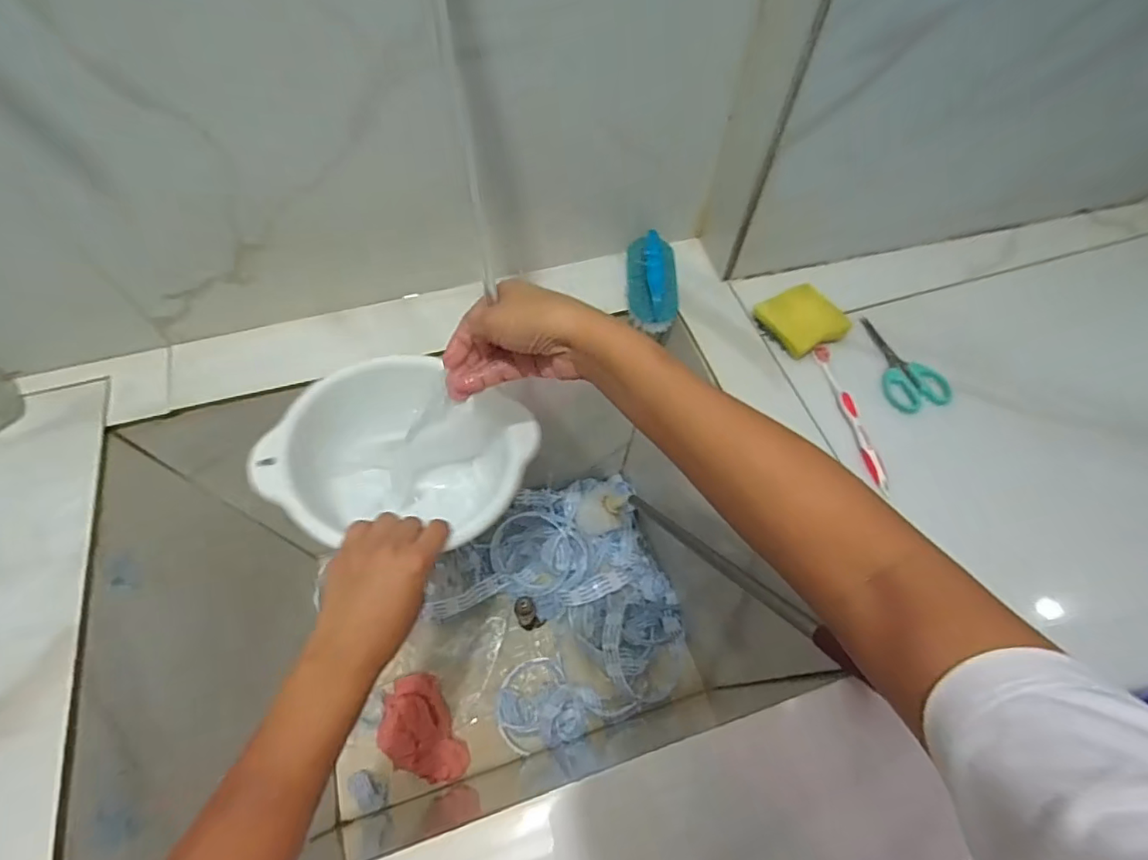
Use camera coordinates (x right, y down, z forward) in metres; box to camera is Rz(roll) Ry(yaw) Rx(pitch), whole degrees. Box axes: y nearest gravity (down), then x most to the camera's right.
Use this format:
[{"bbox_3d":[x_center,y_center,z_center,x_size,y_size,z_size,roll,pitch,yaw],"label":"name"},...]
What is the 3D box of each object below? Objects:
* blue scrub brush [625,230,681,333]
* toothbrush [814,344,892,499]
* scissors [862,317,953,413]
[{"bbox_3d":[0.086,-0.158,0.602,0.057,0.045,0.108,2,61,0],"label":"blue scrub brush"},{"bbox_3d":[0.268,-0.015,0.538,0.014,0.016,0.163,-9,61,-6],"label":"toothbrush"},{"bbox_3d":[0.338,-0.071,0.575,0.058,0.014,0.116,-11,62,-7],"label":"scissors"}]

